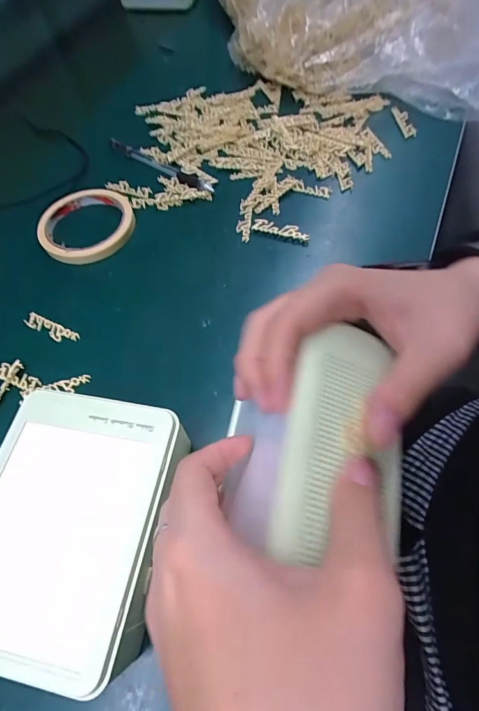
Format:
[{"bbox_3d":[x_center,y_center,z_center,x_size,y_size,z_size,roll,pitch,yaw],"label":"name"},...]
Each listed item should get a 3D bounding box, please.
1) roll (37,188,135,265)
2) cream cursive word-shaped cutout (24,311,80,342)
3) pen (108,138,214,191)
[{"bbox_3d":[-0.152,-0.132,0.375,0.089,0.012,0.090,-2,63,3],"label":"roll"},{"bbox_3d":[-0.164,-0.024,0.326,0.057,0.004,0.014,24,67,15],"label":"cream cursive word-shaped cutout"},{"bbox_3d":[-0.091,-0.214,0.416,0.157,0.009,0.018,34,70,19],"label":"pen"}]

